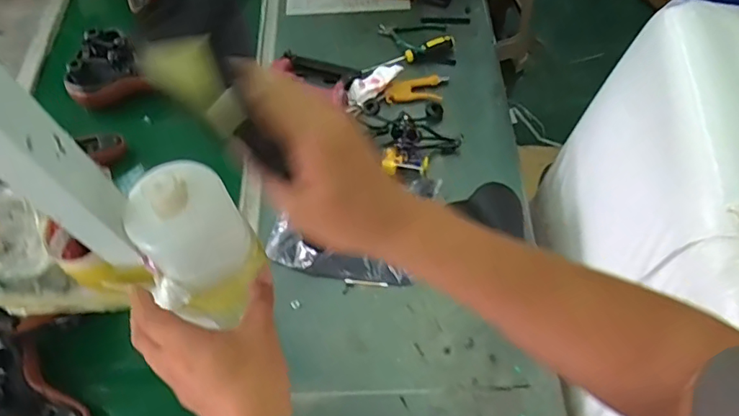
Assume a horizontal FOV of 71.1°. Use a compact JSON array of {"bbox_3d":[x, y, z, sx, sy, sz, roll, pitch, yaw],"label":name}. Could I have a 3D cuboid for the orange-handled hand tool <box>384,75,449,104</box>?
[{"bbox_3d":[0.100,-0.256,1.104,0.131,0.012,0.074,0,60,4],"label":"orange-handled hand tool"}]

